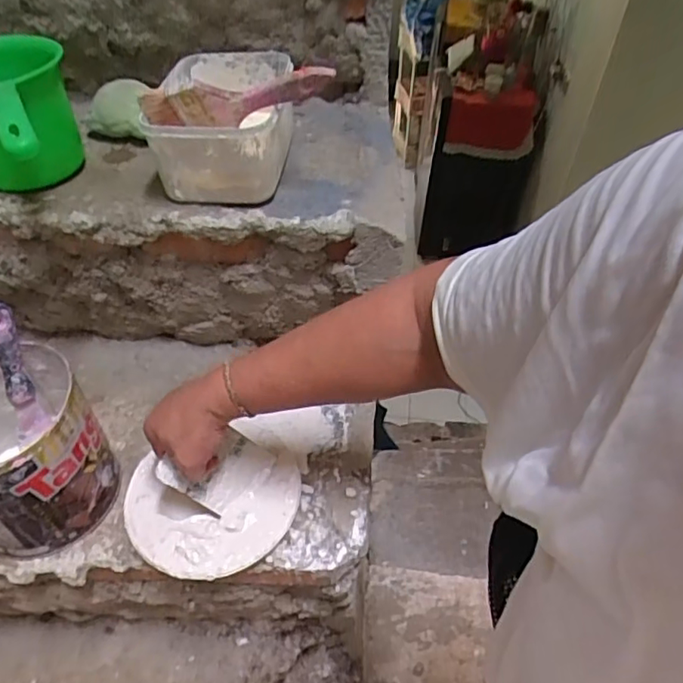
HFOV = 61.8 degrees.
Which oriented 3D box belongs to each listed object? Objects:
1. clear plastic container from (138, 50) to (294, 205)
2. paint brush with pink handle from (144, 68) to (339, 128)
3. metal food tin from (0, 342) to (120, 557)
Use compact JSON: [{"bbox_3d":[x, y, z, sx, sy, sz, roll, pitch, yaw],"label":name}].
[{"bbox_3d":[-0.126,-0.237,0.621,0.133,0.091,0.190,3,49,1],"label":"clear plastic container"},{"bbox_3d":[-0.101,-0.234,0.548,0.181,0.059,0.025,-3,49,-5],"label":"paint brush with pink handle"},{"bbox_3d":[-0.307,0.104,0.543,0.137,0.148,0.145,1,49,-1],"label":"metal food tin"}]

